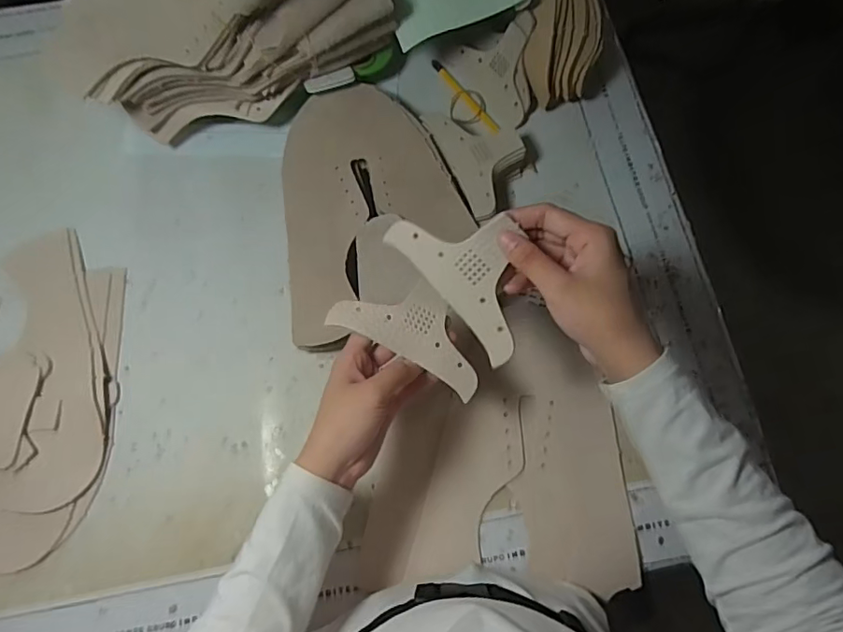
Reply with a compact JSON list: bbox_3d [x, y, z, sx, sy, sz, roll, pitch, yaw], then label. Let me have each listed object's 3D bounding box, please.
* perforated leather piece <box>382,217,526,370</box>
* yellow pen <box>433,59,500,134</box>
[{"bbox_3d":[0.038,-0.034,0.374,0.074,0.008,0.121,-42,88,21],"label":"perforated leather piece"},{"bbox_3d":[0.049,-0.244,0.599,0.011,0.010,0.118,-33,76,-9],"label":"yellow pen"}]

